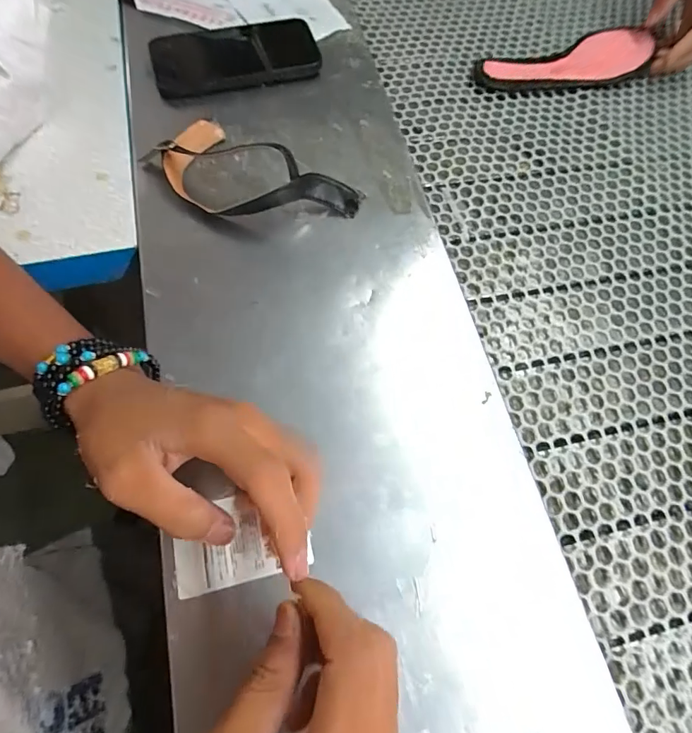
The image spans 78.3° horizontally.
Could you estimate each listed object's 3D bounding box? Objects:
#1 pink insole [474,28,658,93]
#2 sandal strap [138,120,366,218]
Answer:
[{"bbox_3d":[0.260,-0.361,0.501,0.218,0.018,0.078,-14,69,-9],"label":"pink insole"},{"bbox_3d":[-0.082,-0.158,0.346,0.178,0.044,0.083,29,69,9],"label":"sandal strap"}]

